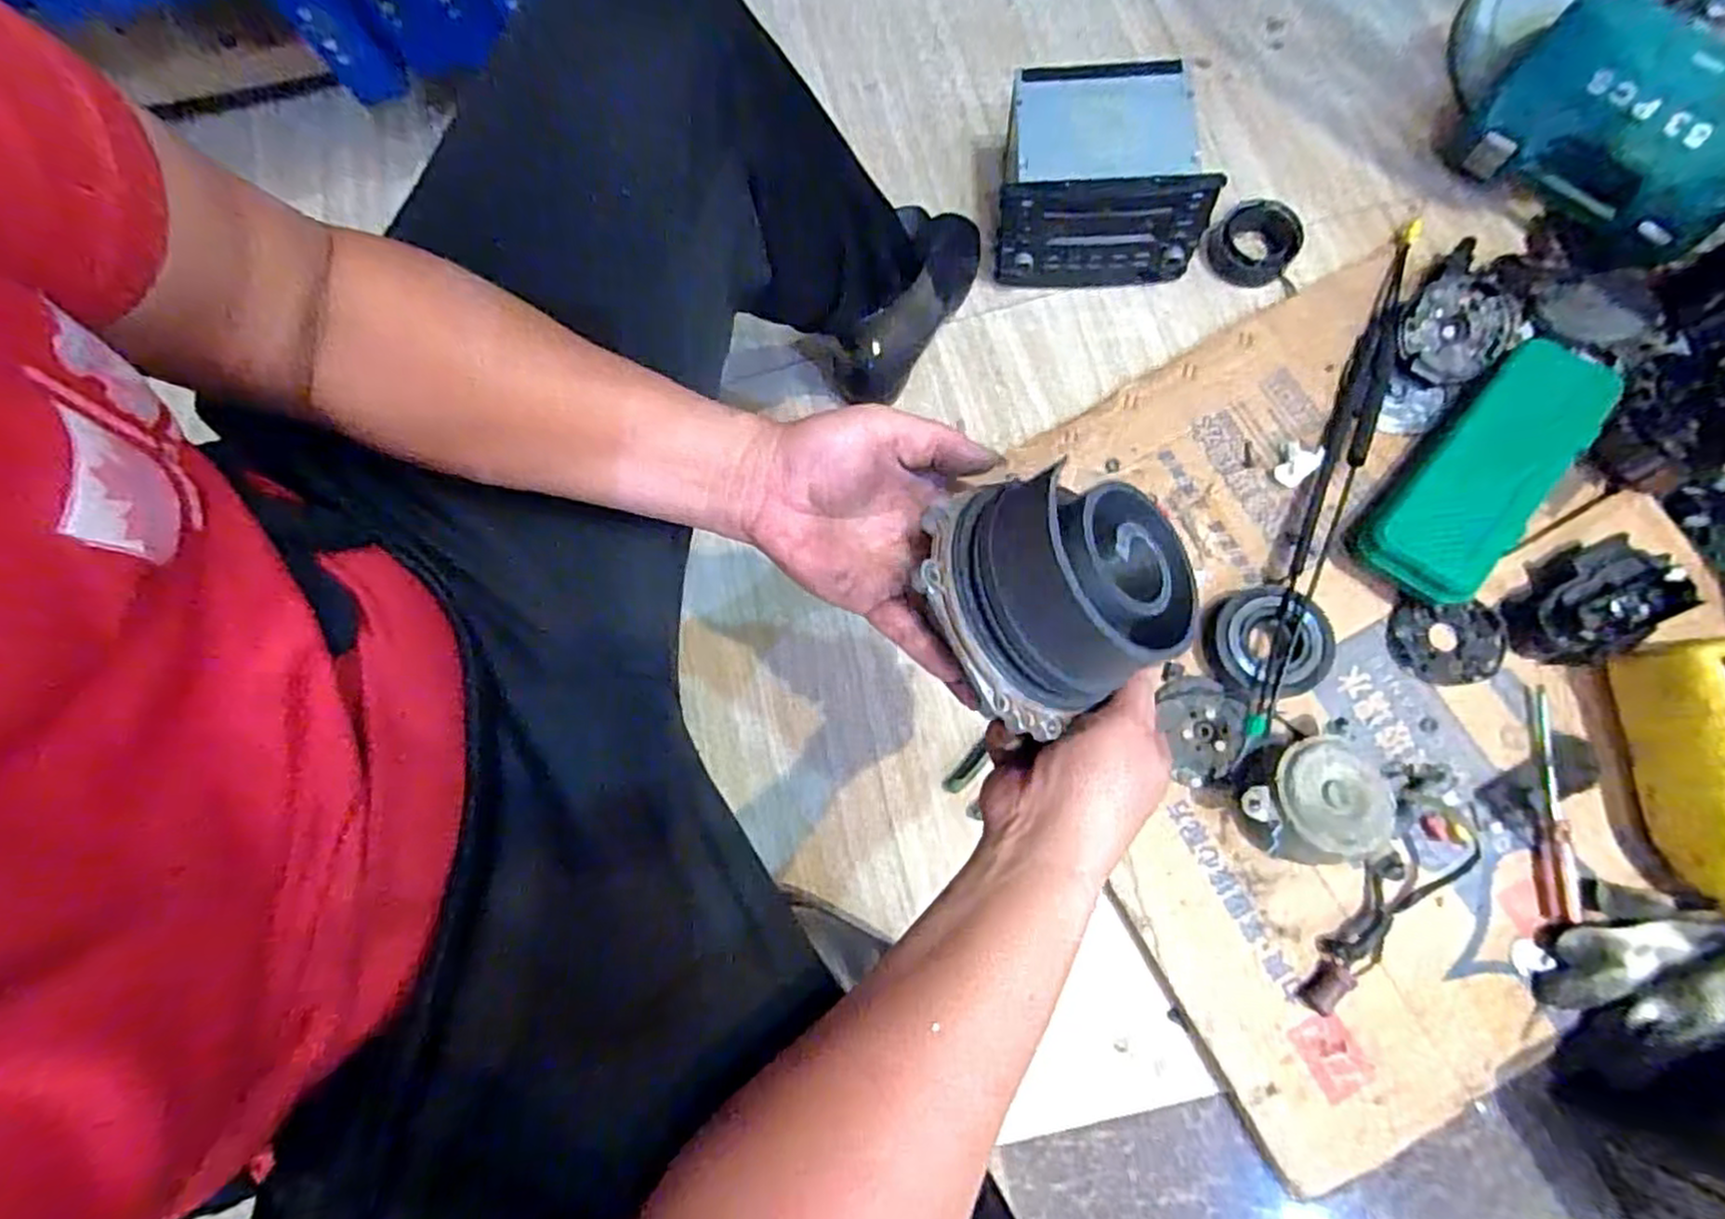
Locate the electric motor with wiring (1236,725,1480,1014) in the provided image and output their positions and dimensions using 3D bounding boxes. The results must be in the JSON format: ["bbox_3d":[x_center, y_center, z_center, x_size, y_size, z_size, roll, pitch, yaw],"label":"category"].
[{"bbox_3d":[0.441,0.204,0.625,0.200,0.071,0.212,-1,77,5],"label":"electric motor with wiring"}]

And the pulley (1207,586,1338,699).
[{"bbox_3d":[0.378,0.031,0.683,0.105,0.033,0.096,-1,77,5],"label":"pulley"}]

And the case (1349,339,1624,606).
[{"bbox_3d":[0.589,-0.136,0.688,0.105,0.046,0.302,42,82,16],"label":"case"}]

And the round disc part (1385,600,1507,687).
[{"bbox_3d":[0.550,0.032,0.688,0.092,0.006,0.078,-1,75,15],"label":"round disc part"}]

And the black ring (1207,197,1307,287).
[{"bbox_3d":[0.430,-0.402,0.804,0.085,0.042,0.078,-1,77,5],"label":"black ring"}]

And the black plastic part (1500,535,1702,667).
[{"bbox_3d":[0.654,-0.007,0.655,0.124,0.055,0.082,-35,73,-4],"label":"black plastic part"}]

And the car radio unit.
[{"bbox_3d":[0.253,-0.472,0.804,0.208,0.126,0.191,-2,74,6],"label":"car radio unit"}]

